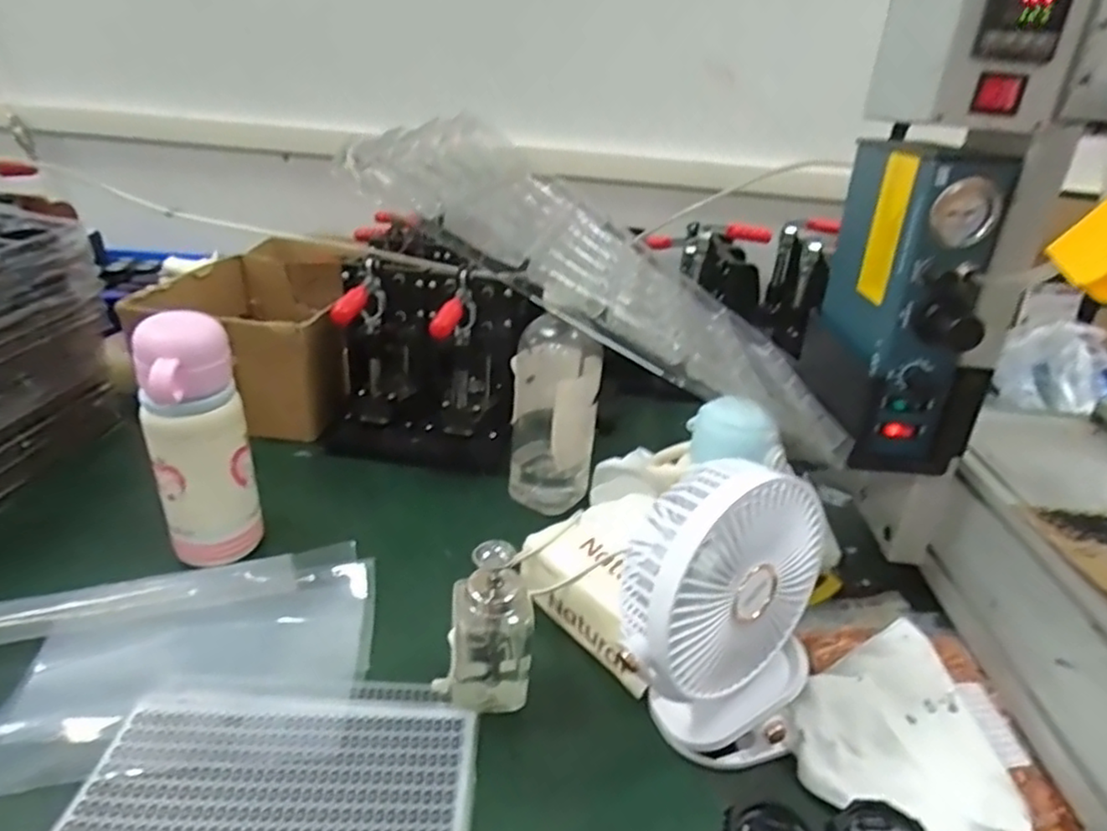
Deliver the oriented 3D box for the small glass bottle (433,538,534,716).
[{"bbox_3d":[-0.046,0.150,0.459,0.063,0.121,0.047,6,26,1],"label":"small glass bottle"}]

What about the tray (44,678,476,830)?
[{"bbox_3d":[-0.164,0.228,0.391,0.226,0.011,0.177,6,25,-5],"label":"tray"}]

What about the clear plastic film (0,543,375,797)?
[{"bbox_3d":[-0.274,0.172,0.486,0.284,0.033,0.167,-4,28,-24],"label":"clear plastic film"}]

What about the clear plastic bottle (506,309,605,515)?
[{"bbox_3d":[0.000,0.002,0.681,0.086,0.197,0.079,6,26,1],"label":"clear plastic bottle"}]

